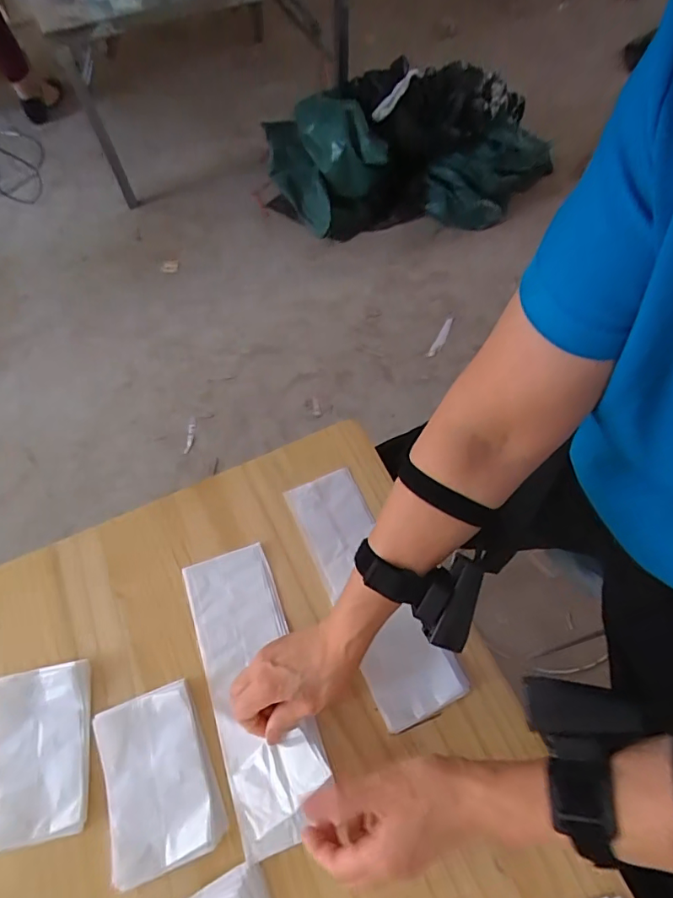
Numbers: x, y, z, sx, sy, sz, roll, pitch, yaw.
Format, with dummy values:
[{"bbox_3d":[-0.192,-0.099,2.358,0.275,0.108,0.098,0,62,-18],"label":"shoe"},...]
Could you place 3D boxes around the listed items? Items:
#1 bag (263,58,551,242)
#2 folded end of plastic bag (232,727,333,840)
[{"bbox_3d":[0.190,-0.803,1.382,0.760,0.292,0.359,1,62,0],"label":"bag"},{"bbox_3d":[-0.046,0.264,0.408,0.074,0.007,0.059,-33,36,-8],"label":"folded end of plastic bag"}]

